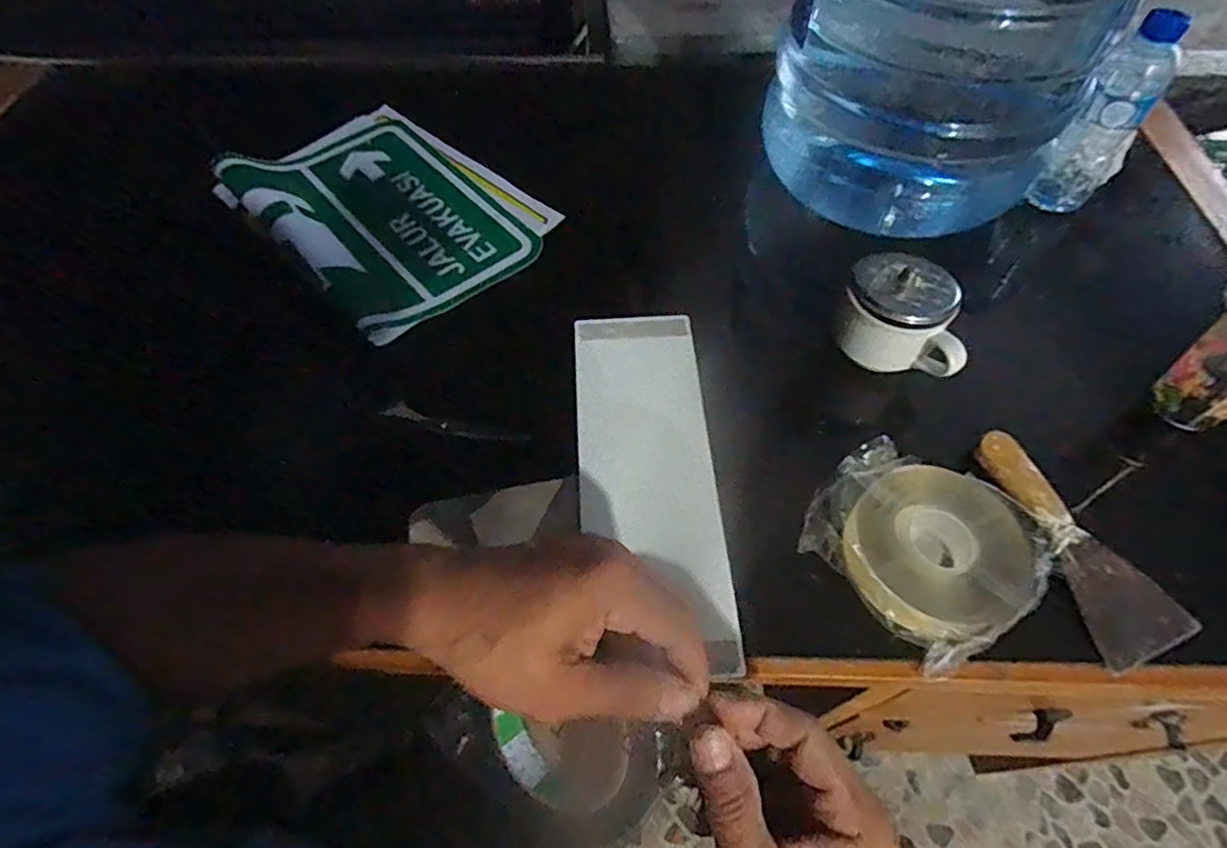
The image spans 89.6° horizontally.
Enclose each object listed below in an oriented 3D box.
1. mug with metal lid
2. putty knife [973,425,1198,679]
[{"bbox_3d":[0.230,-0.083,0.485,0.098,0.067,0.065,27,62,17],"label":"mug with metal lid"},{"bbox_3d":[0.307,0.077,0.418,0.058,0.025,0.159,-21,60,-13],"label":"putty knife"}]

